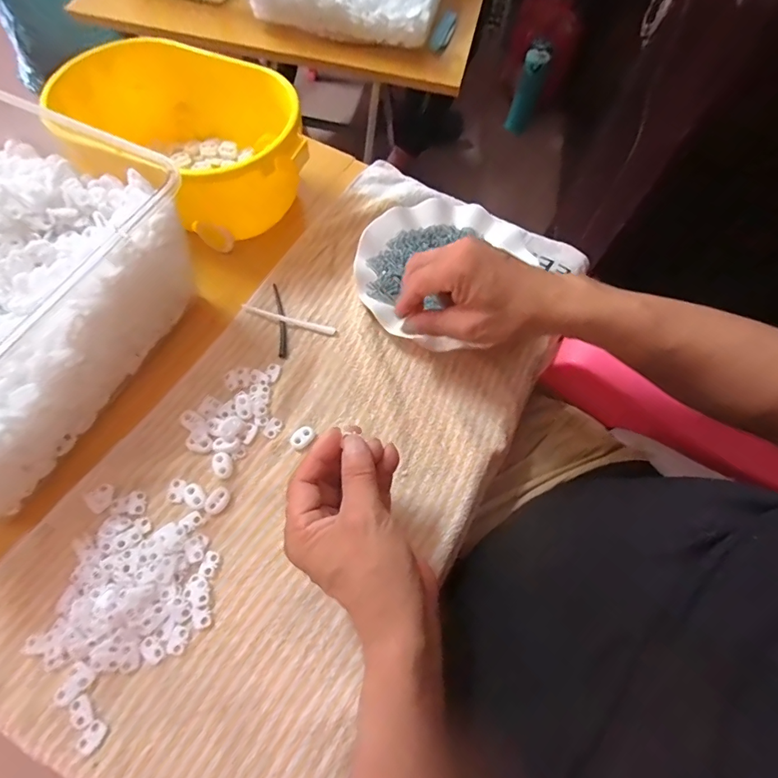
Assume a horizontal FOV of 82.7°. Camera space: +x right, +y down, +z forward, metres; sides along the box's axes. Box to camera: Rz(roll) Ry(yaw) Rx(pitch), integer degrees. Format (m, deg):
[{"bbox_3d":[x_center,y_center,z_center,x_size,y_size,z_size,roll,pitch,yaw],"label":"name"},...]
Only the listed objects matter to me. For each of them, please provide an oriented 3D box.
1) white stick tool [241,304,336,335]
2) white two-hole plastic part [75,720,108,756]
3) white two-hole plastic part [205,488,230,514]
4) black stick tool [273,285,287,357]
[{"bbox_3d":[-0.099,-0.068,0.432,0.094,0.008,0.009,14,65,4],"label":"white stick tool"},{"bbox_3d":[-0.195,0.229,0.290,0.014,0.004,0.018,30,67,11],"label":"white two-hole plastic part"},{"bbox_3d":[-0.138,0.090,0.357,0.015,0.004,0.021,26,66,9],"label":"white two-hole plastic part"},{"bbox_3d":[-0.108,-0.069,0.437,0.009,0.004,0.087,-8,66,-7],"label":"black stick tool"}]

